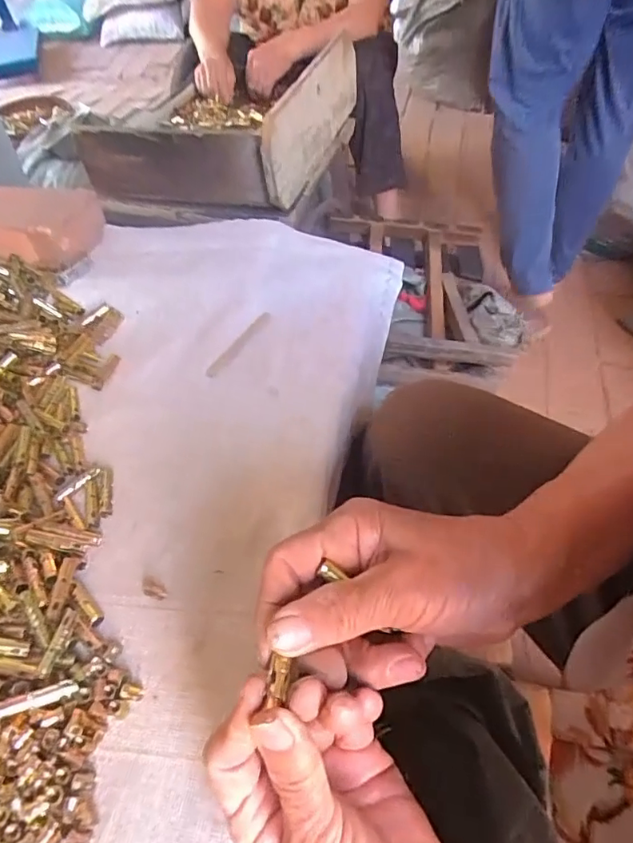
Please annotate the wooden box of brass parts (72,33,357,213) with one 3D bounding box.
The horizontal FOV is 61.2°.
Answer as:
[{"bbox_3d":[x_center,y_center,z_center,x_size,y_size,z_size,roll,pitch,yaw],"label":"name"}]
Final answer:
[{"bbox_3d":[-0.158,-0.591,1.023,0.359,0.144,0.505,13,53,13],"label":"wooden box of brass parts"}]

